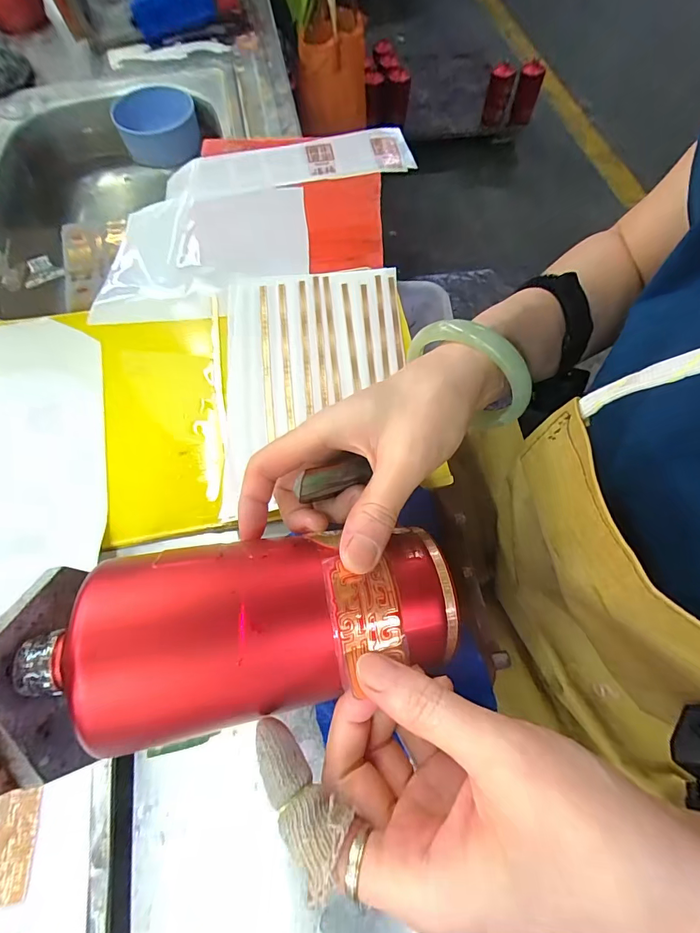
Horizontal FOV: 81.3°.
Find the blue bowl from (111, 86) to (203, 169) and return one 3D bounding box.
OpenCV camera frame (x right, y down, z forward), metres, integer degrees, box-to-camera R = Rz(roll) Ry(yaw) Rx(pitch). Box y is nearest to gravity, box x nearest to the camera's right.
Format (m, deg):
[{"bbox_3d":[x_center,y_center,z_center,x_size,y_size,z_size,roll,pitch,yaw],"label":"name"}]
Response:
[{"bbox_3d":[-0.269,-0.488,0.583,0.105,0.058,0.097,0,67,1],"label":"blue bowl"}]

